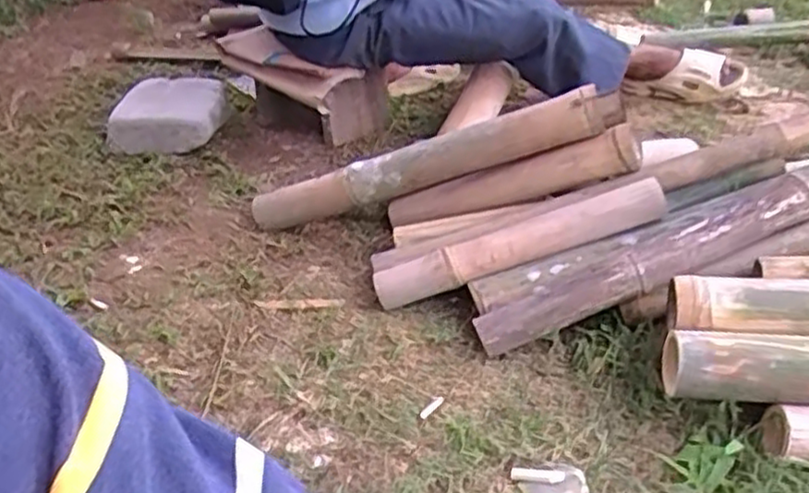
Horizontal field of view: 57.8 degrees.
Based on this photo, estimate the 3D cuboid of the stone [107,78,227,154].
[{"bbox_3d":[-0.494,-0.283,1.546,0.236,0.078,0.214,-4,33,-2],"label":"stone"}]

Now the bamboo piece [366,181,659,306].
[{"bbox_3d":[0.152,-0.007,1.025,0.409,0.053,0.083,-19,33,5],"label":"bamboo piece"}]

